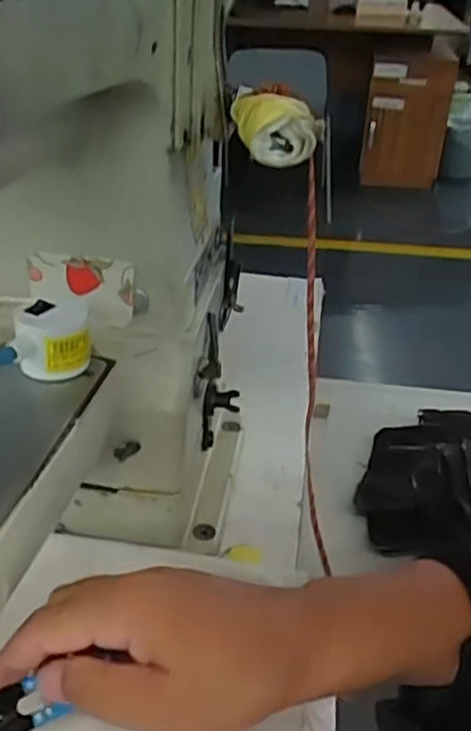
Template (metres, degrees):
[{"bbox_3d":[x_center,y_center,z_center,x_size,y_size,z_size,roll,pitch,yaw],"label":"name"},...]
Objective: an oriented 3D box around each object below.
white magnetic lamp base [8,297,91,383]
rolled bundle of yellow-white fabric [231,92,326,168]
[{"bbox_3d":[-0.093,-0.012,0.358,0.036,0.035,0.028,-4,33,-10],"label":"white magnetic lamp base"},{"bbox_3d":[0.021,-0.120,0.353,0.046,0.030,0.043,4,32,2],"label":"rolled bundle of yellow-white fabric"}]

